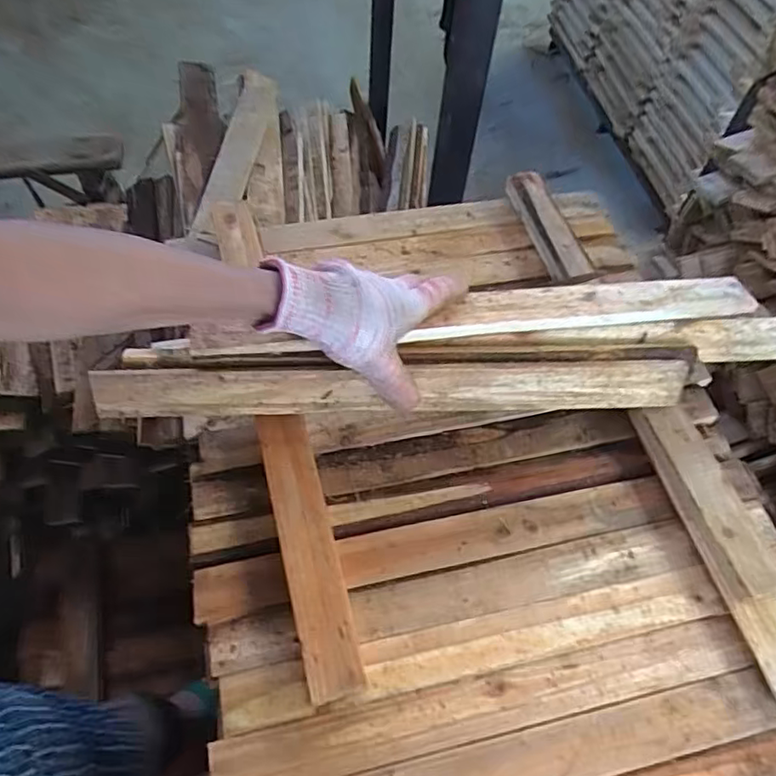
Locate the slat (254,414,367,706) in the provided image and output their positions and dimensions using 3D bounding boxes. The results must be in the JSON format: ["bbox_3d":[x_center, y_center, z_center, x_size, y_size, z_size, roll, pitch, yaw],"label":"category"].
[{"bbox_3d":[-0.063,0.120,0.474,0.042,0.014,0.219,-8,58,-18],"label":"slat"}]

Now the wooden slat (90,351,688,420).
[{"bbox_3d":[0.013,0.001,0.512,0.491,0.042,0.008,-1,31,-6],"label":"wooden slat"}]

